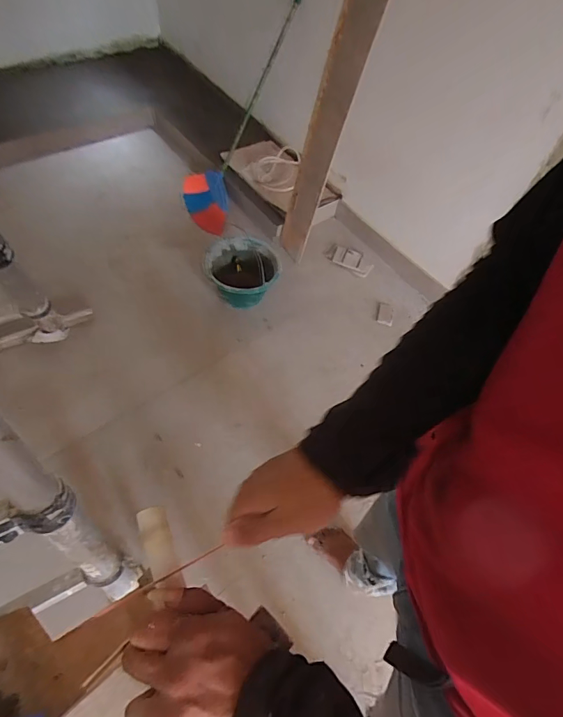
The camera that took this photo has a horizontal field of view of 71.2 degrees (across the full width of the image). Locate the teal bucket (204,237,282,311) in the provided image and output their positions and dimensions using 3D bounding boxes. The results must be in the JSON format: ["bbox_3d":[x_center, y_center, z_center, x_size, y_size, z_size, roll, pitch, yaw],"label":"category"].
[{"bbox_3d":[-0.149,-0.339,1.546,0.269,0.163,0.273,3,59,-6],"label":"teal bucket"}]

